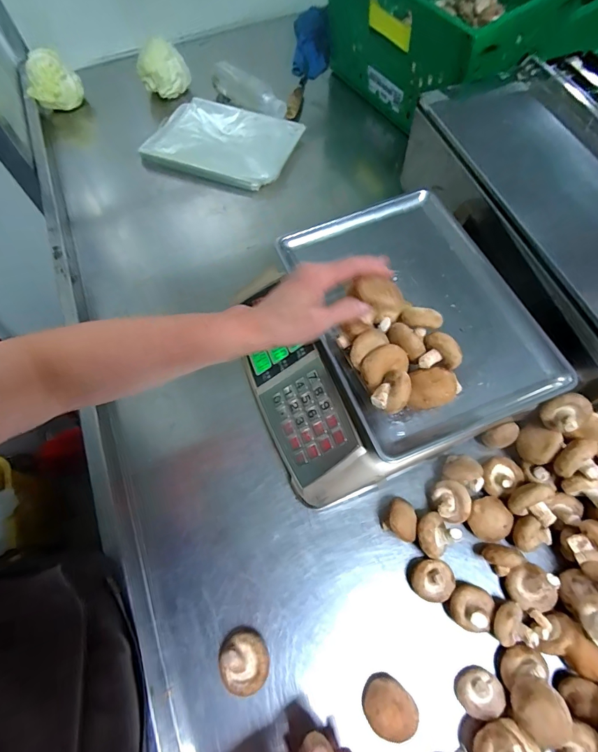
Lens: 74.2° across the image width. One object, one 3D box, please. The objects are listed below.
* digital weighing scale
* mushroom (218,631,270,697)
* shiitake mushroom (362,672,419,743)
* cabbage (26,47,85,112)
[{"bbox_3d":[0.104,-0.051,0.528,0.348,0.138,0.334,-22,65,-7],"label":"digital weighing scale"},{"bbox_3d":[-0.057,0.300,0.412,0.051,0.047,0.055,-1,65,3],"label":"mushroom"},{"bbox_3d":[0.090,0.332,0.396,0.052,0.027,0.045,37,72,18],"label":"shiitake mushroom"},{"bbox_3d":[-0.508,-0.607,0.821,0.099,0.085,0.077,-24,66,-8],"label":"cabbage"}]

